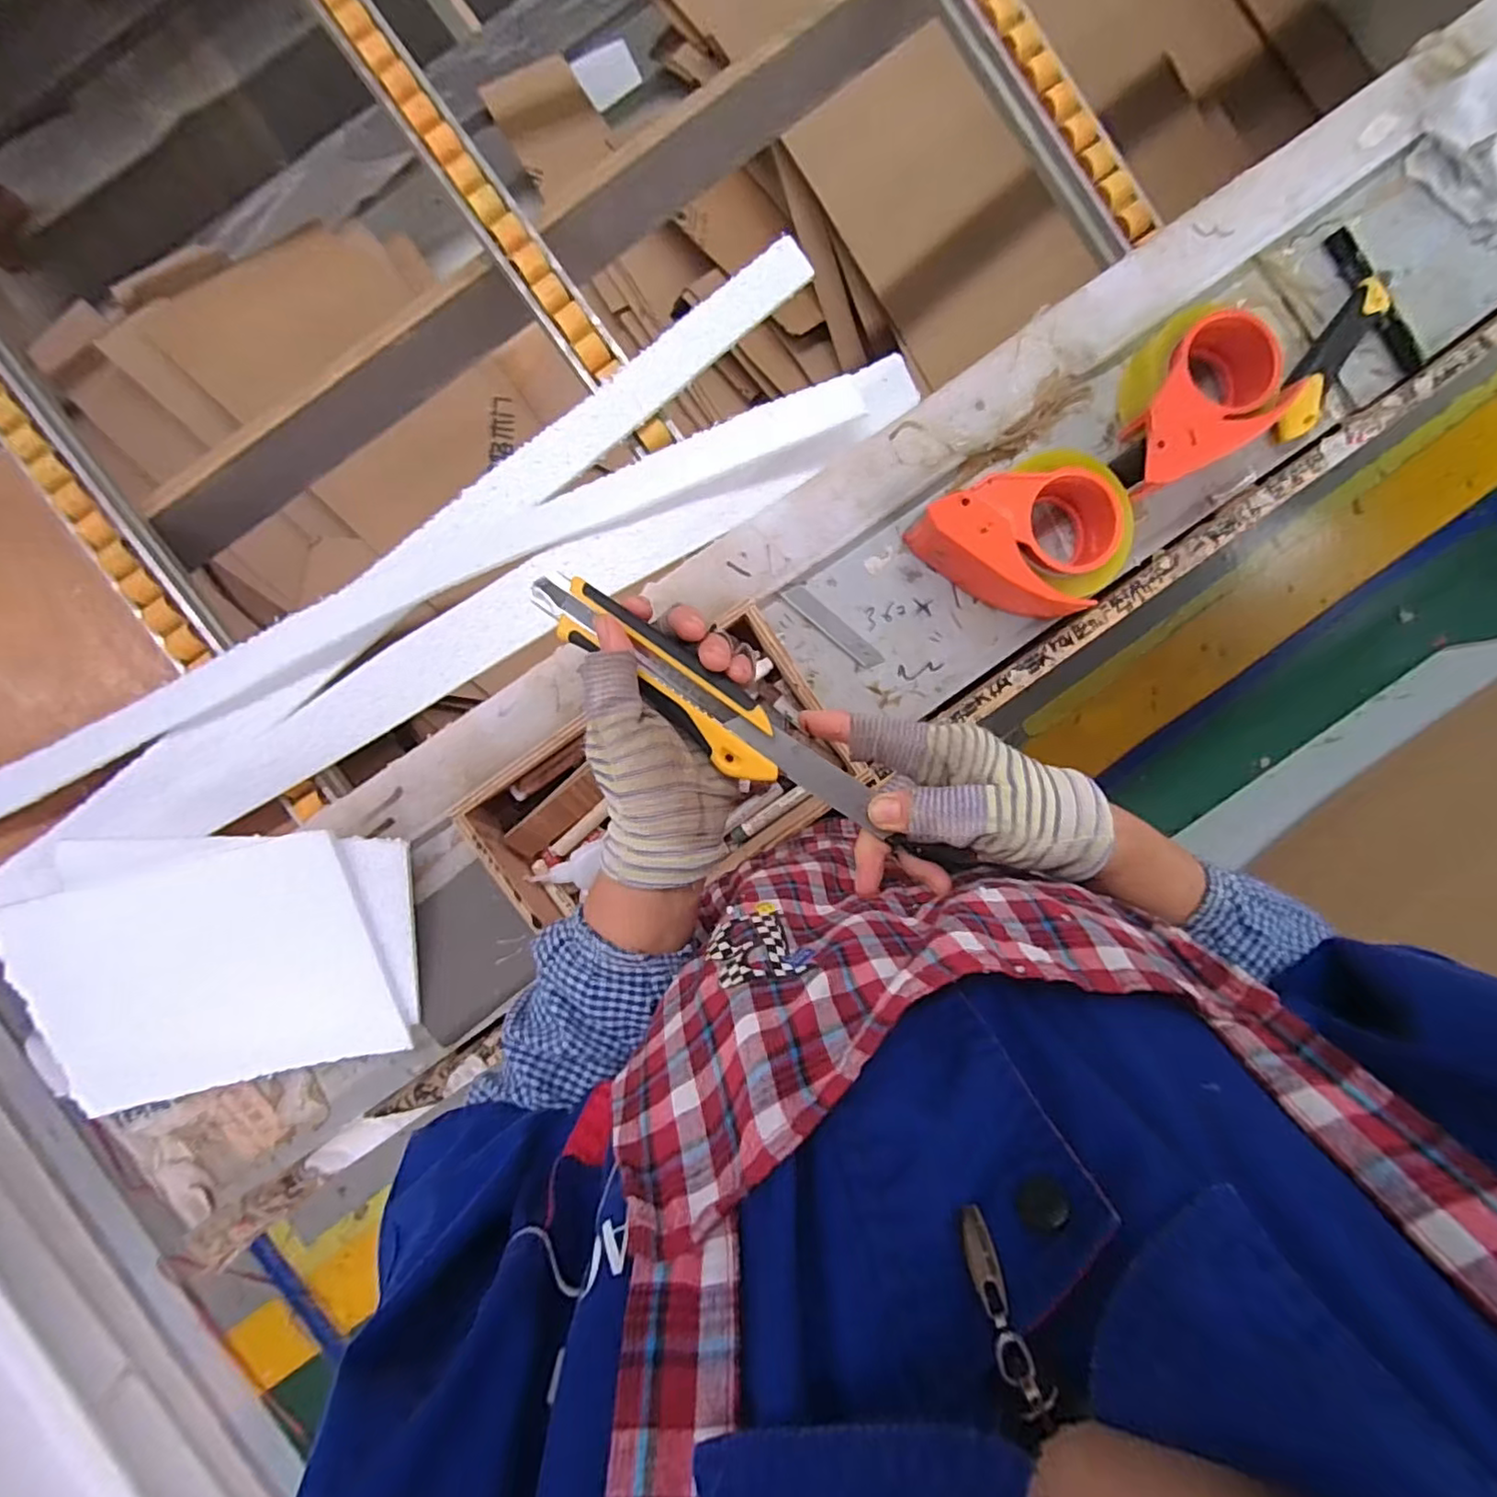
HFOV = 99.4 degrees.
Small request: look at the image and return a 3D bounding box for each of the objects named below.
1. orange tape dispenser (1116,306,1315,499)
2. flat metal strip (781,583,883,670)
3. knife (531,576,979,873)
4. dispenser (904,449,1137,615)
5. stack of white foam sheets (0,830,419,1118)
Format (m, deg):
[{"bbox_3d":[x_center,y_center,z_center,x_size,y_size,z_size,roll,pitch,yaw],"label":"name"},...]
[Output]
[{"bbox_3d":[0.343,-0.277,0.506,0.160,0.060,0.115,-35,91,0],"label":"orange tape dispenser"},{"bbox_3d":[0.071,-0.102,0.533,0.096,0.004,0.019,41,84,-3],"label":"flat metal strip"},{"bbox_3d":[-0.024,-0.022,0.310,0.191,0.013,0.034,36,90,1],"label":"knife"},{"bbox_3d":[0.221,-0.160,0.507,0.159,0.062,0.117,-18,90,0],"label":"dispenser"},{"bbox_3d":[-0.415,0.173,0.503,0.285,0.020,0.207,-2,98,-3],"label":"stack of white foam sheets"}]

